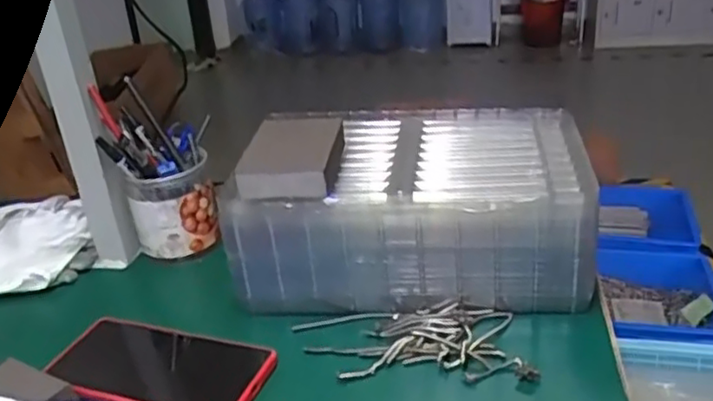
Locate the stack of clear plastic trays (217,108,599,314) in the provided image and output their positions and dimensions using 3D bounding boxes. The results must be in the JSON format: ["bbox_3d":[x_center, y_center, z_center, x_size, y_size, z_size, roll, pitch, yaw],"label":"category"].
[{"bbox_3d":[0.047,0.005,0.580,0.274,0.109,0.167,1,28,9],"label":"stack of clear plastic trays"}]

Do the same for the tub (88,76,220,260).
[{"bbox_3d":[-0.185,-0.030,0.639,0.085,0.154,0.080,-3,27,2],"label":"tub"}]

